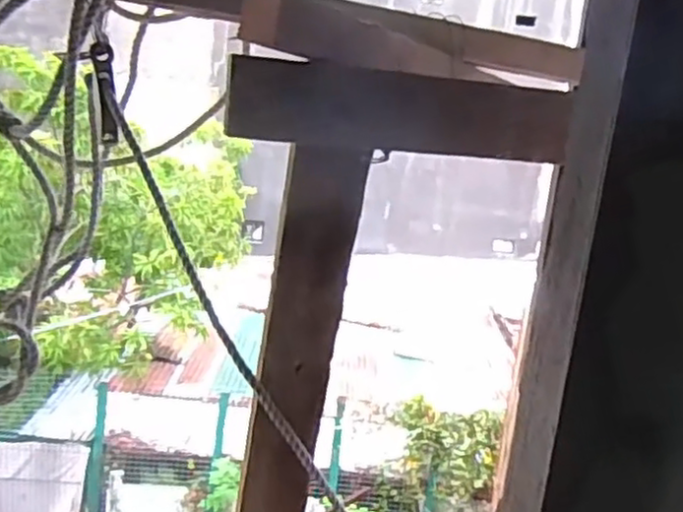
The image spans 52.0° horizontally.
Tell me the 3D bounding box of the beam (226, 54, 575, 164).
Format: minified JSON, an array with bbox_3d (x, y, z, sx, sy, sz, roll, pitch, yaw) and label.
[{"bbox_3d":[0.063,-0.150,0.725,0.351,0.080,0.028,4,12,-10],"label":"beam"}]

